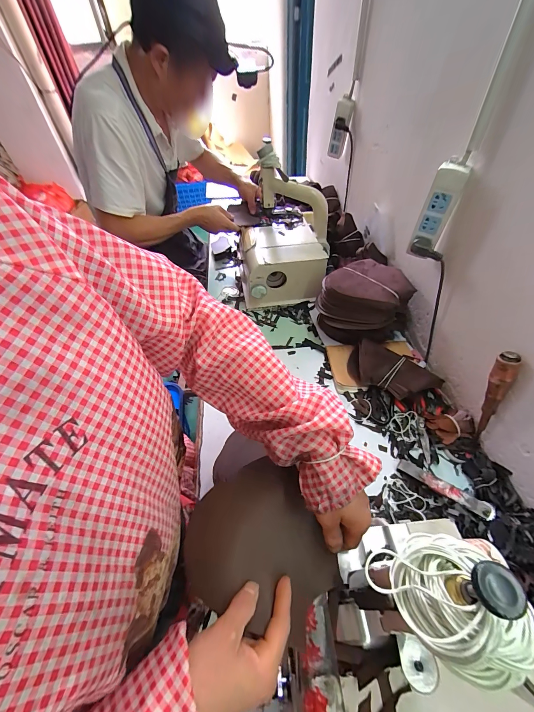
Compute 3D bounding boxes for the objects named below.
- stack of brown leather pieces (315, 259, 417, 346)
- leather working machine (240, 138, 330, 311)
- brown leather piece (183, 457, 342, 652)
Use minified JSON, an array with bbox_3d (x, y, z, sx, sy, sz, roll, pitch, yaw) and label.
[{"bbox_3d":[0.248,-0.136,0.750,0.220,0.137,0.212,15,52,16],"label":"stack of brown leather pieces"},{"bbox_3d":[0.050,-0.371,0.863,0.277,0.297,0.309,-4,49,0],"label":"leather working machine"},{"bbox_3d":[-0.013,0.220,0.327,0.149,0.051,0.163,-2,49,2],"label":"brown leather piece"}]

